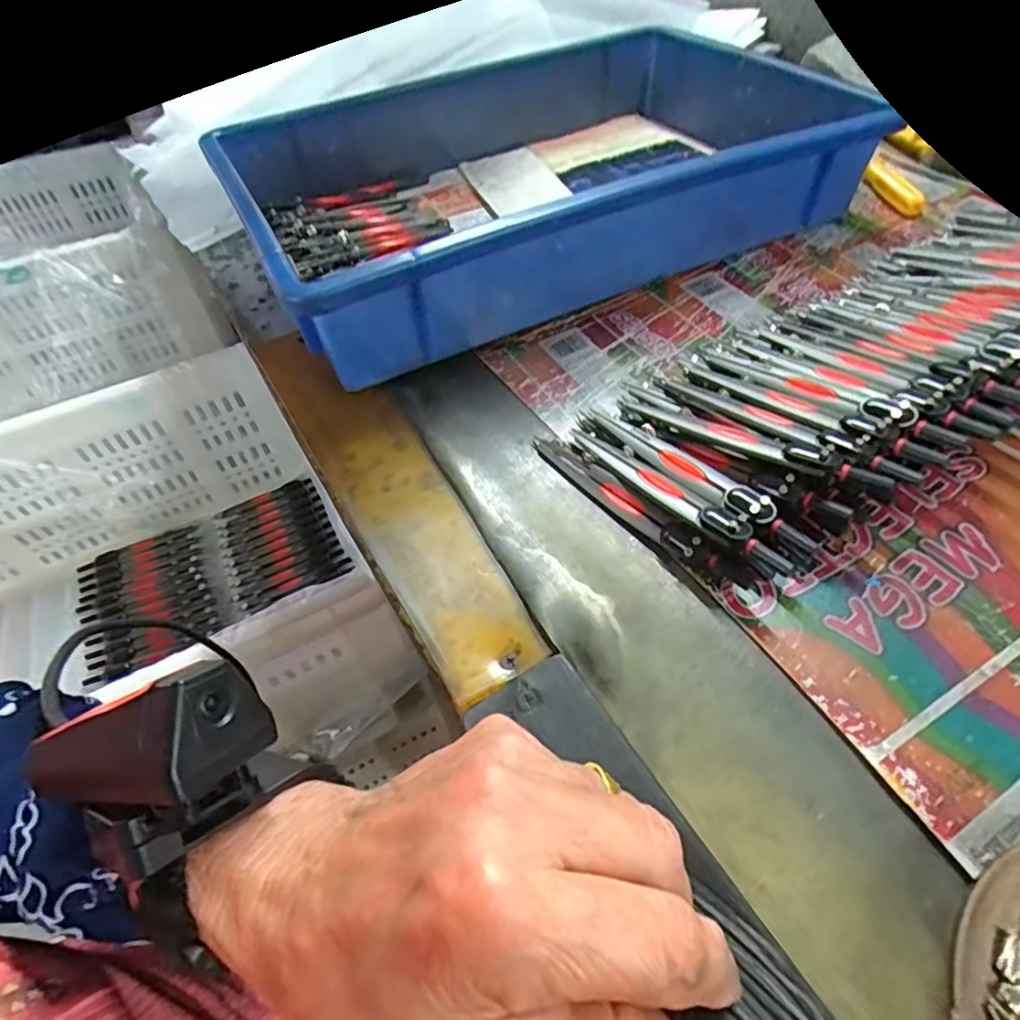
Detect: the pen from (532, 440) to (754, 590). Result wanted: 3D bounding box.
[{"bbox_3d":[0.056,-0.002,0.276,0.013,0.015,0.123,-39,58,-23],"label":"pen"}]

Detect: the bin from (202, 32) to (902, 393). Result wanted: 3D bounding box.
[{"bbox_3d":[0.017,-0.264,0.445,0.414,0.083,0.316,-24,53,-13],"label":"bin"}]

